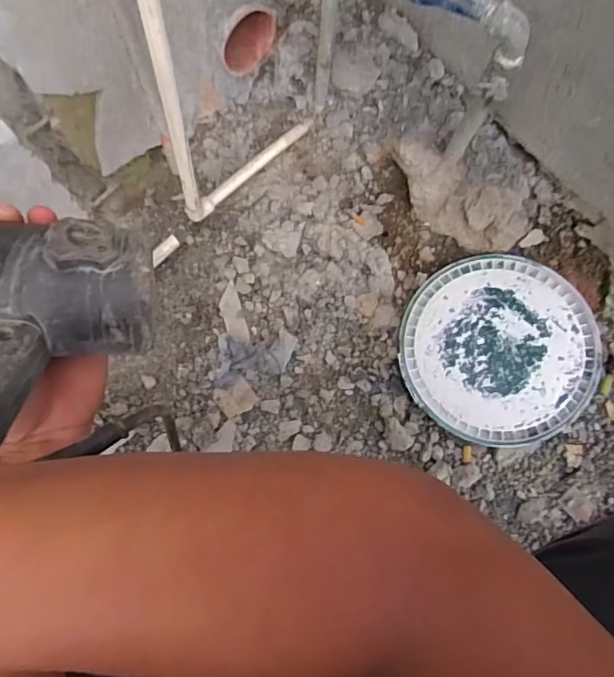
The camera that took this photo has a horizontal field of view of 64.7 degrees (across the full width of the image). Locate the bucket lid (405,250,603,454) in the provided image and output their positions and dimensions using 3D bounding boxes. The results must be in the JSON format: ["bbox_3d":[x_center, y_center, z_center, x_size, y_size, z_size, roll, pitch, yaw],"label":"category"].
[{"bbox_3d":[0.303,0.015,0.771,0.290,0.023,0.292,-2,78,8],"label":"bucket lid"}]

